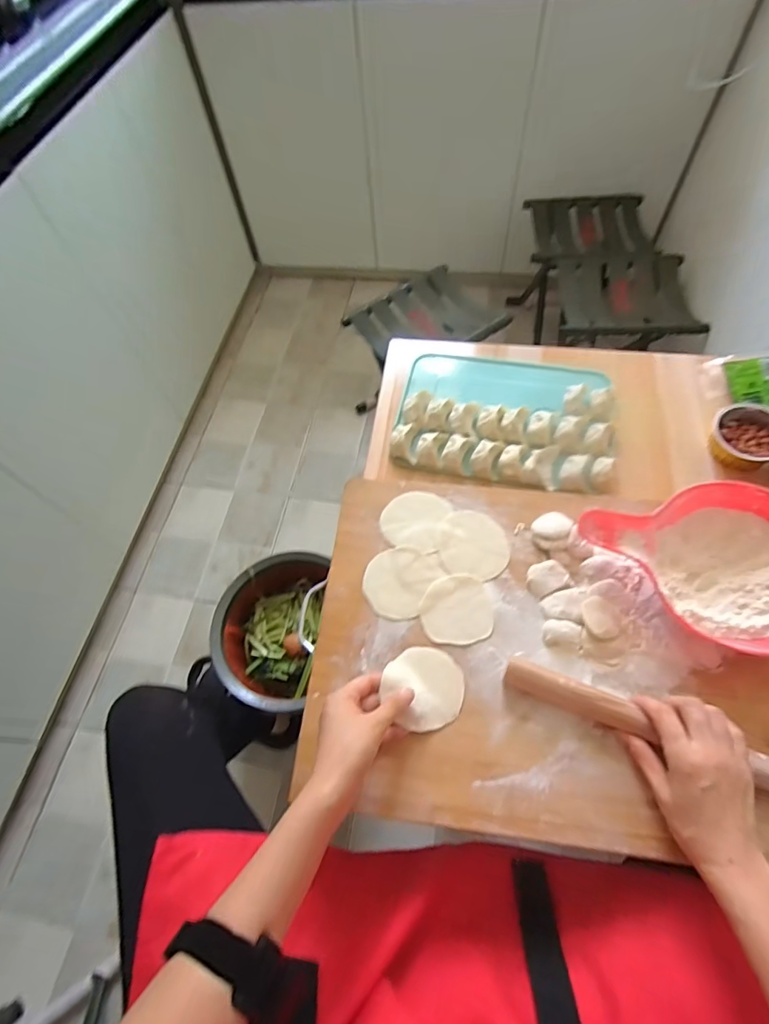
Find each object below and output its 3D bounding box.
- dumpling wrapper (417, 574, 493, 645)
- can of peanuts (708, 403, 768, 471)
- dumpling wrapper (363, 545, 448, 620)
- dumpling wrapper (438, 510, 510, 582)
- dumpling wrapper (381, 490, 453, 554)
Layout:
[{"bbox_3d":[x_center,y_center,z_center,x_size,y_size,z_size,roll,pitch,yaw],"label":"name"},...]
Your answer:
[{"bbox_3d":[0.075,0.103,0.504,0.072,0.004,0.072,-2,61,3],"label":"dumpling wrapper"},{"bbox_3d":[0.441,-0.091,0.584,0.078,0.041,0.079,-2,61,3],"label":"can of peanuts"},{"bbox_3d":[0.017,0.073,0.522,0.072,0.004,0.083,28,67,18],"label":"dumpling wrapper"},{"bbox_3d":[0.100,0.035,0.536,0.076,0.004,0.077,10,63,10],"label":"dumpling wrapper"},{"bbox_3d":[0.034,0.008,0.555,0.072,0.004,0.072,15,64,12],"label":"dumpling wrapper"}]

